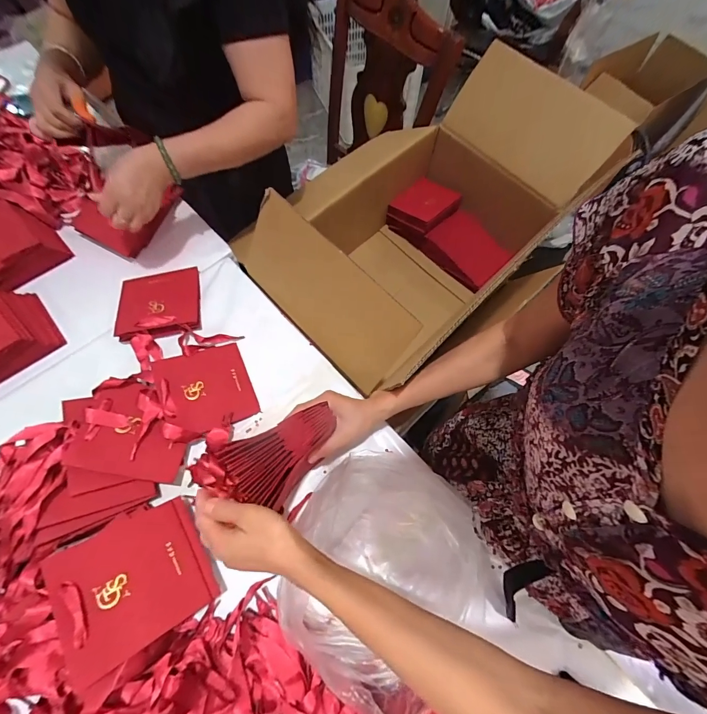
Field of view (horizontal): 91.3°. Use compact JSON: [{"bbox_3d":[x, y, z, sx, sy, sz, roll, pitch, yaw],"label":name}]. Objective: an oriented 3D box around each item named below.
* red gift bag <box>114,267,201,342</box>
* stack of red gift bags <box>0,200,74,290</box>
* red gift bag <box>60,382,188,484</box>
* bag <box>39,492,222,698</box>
[{"bbox_3d":[-0.365,-0.106,0.644,0.139,0.042,0.146,-12,68,-5],"label":"red gift bag"},{"bbox_3d":[-0.677,-0.212,0.677,0.165,0.068,0.162,42,73,15],"label":"stack of red gift bags"},{"bbox_3d":[-0.324,0.109,0.519,0.144,0.017,0.130,20,57,-20],"label":"red gift bag"},{"bbox_3d":[-0.268,0.270,0.428,0.152,0.009,0.146,-19,68,-40],"label":"bag"}]

